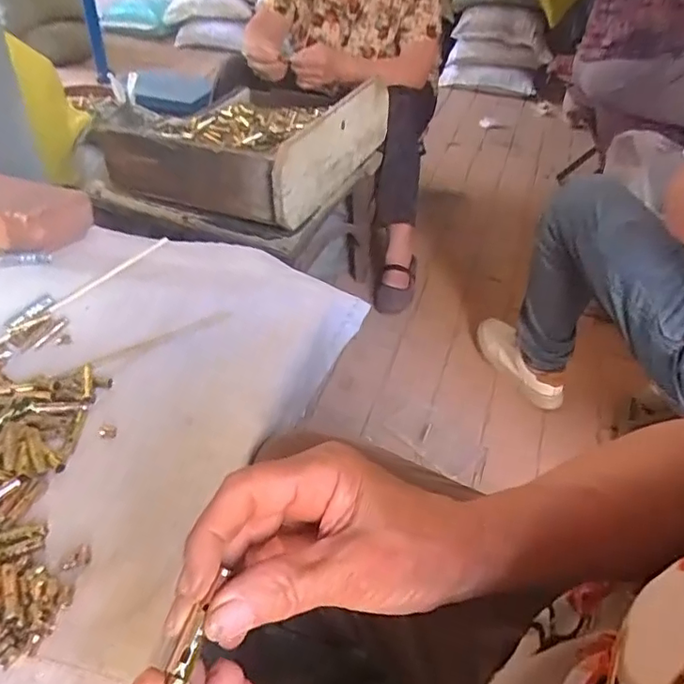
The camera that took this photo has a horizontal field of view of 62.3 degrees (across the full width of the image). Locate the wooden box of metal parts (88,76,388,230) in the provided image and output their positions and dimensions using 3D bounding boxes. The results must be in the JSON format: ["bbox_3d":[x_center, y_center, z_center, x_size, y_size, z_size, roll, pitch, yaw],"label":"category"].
[{"bbox_3d":[-0.156,-0.414,1.120,0.356,0.149,0.490,21,44,17],"label":"wooden box of metal parts"}]

